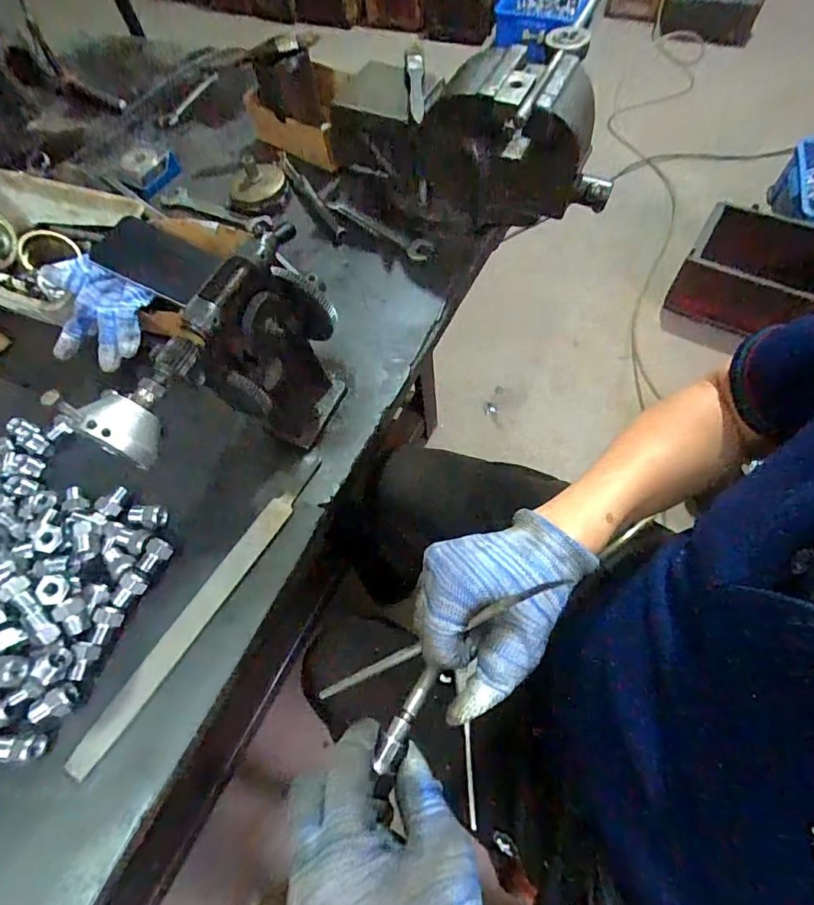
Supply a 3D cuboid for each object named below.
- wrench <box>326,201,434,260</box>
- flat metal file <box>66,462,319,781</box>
[{"bbox_3d":[-0.036,-0.286,0.600,0.151,0.013,0.033,31,69,18],"label":"wrench"},{"bbox_3d":[-0.170,0.127,0.403,0.020,0.006,0.282,33,70,7],"label":"flat metal file"}]

